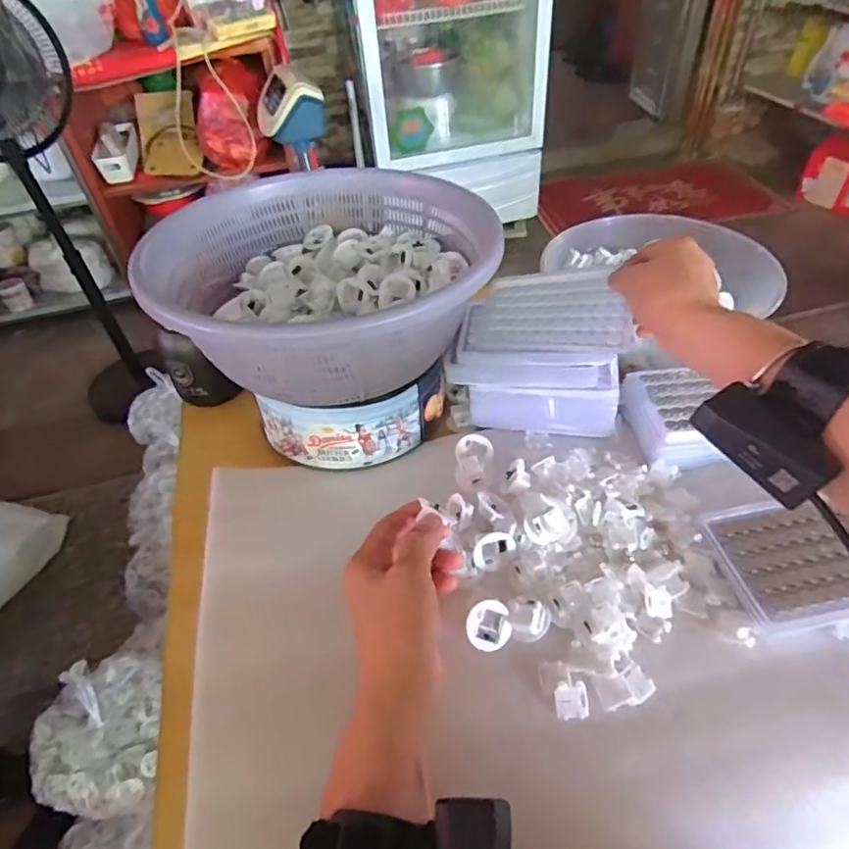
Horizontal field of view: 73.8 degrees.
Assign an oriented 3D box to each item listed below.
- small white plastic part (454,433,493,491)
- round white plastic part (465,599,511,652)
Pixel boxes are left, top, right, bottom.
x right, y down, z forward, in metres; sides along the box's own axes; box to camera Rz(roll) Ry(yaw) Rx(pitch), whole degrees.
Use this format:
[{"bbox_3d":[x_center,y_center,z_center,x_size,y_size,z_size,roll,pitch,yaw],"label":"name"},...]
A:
[{"bbox_3d":[0.043,0.032,0.490,0.032,0.017,0.046,-1,46,4],"label":"small white plastic part"},{"bbox_3d":[0.044,0.138,0.387,0.029,0.020,0.028,-3,46,3],"label":"round white plastic part"}]

